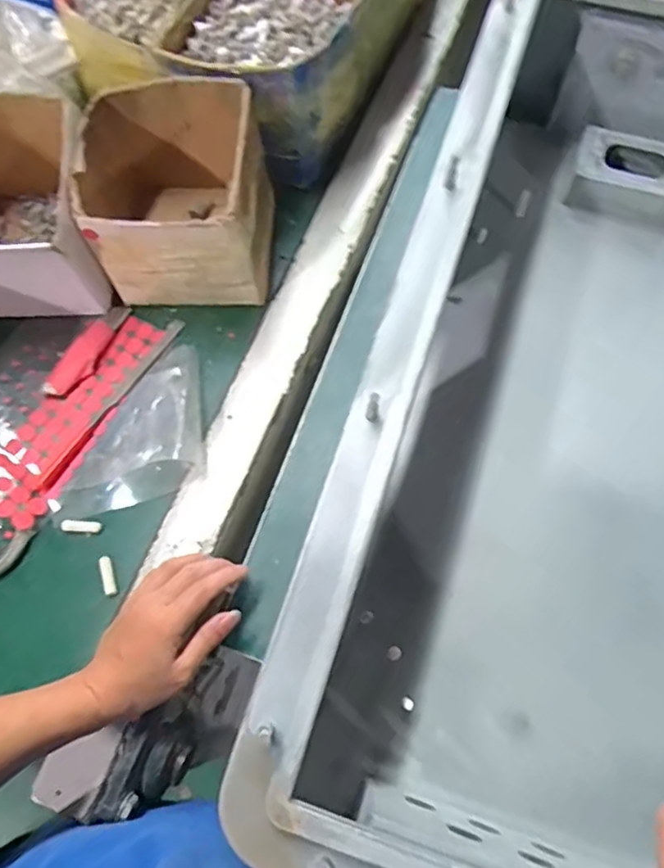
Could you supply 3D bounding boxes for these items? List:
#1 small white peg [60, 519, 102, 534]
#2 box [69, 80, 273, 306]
[{"bbox_3d":[-0.199,0.073,0.510,0.030,0.004,0.010,1,70,2],"label":"small white peg"},{"bbox_3d":[-0.129,-0.204,0.553,0.144,0.113,0.148,5,70,4],"label":"box"}]

